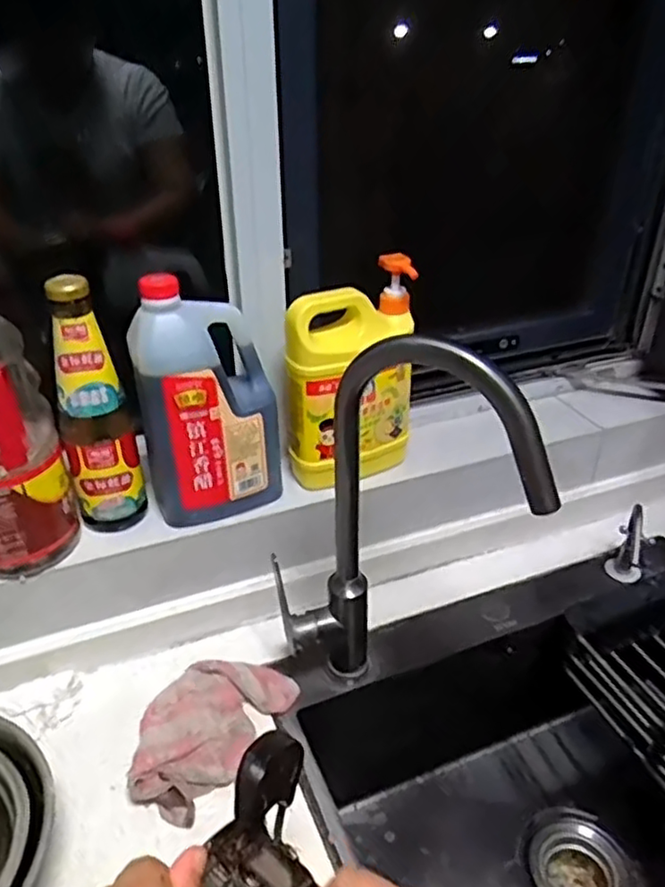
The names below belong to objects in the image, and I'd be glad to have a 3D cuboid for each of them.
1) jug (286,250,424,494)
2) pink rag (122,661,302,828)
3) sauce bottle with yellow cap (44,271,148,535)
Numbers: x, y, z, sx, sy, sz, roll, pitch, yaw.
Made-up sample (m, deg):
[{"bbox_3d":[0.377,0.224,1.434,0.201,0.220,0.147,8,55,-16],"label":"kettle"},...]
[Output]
[{"bbox_3d":[0.023,-0.065,0.762,0.145,0.244,0.070,-23,39,-30],"label":"jug"},{"bbox_3d":[-0.129,0.275,0.678,0.112,0.034,0.174,18,38,26],"label":"pink rag"},{"bbox_3d":[-0.240,-0.030,0.687,0.070,0.262,0.062,-13,35,-18],"label":"sauce bottle with yellow cap"}]

